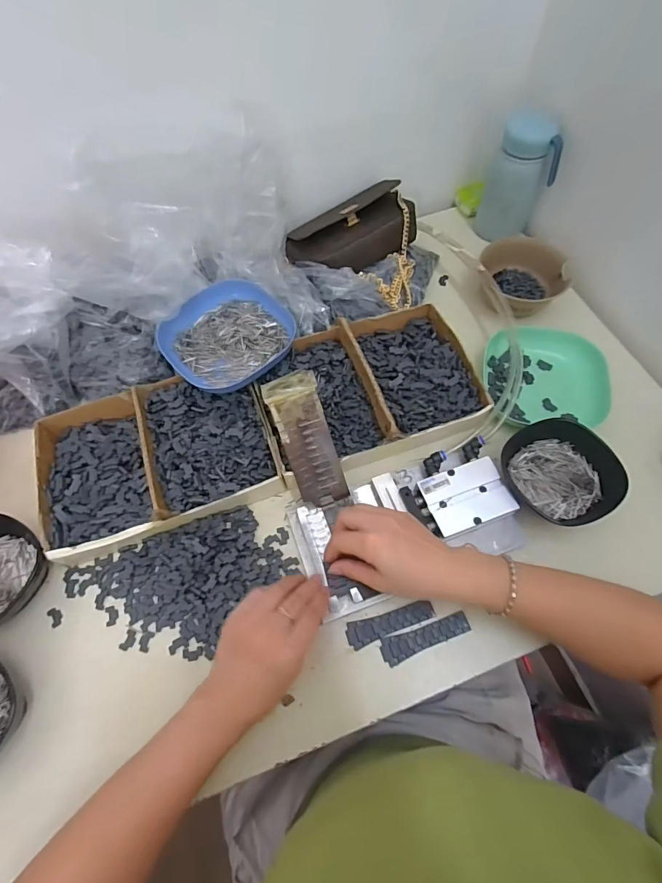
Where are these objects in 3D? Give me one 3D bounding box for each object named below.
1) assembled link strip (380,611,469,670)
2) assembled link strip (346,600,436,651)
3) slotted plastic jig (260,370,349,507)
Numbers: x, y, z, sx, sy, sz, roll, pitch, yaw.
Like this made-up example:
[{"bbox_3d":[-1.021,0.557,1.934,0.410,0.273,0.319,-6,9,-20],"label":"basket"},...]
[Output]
[{"bbox_3d":[0.090,0.185,0.397,0.086,0.004,0.024,-17,63,-6],"label":"assembled link strip"},{"bbox_3d":[0.057,0.174,0.404,0.085,0.004,0.022,-17,63,-6],"label":"assembled link strip"},{"bbox_3d":[-0.023,-0.001,0.432,0.051,0.009,0.137,-20,96,-7],"label":"slotted plastic jig"}]

